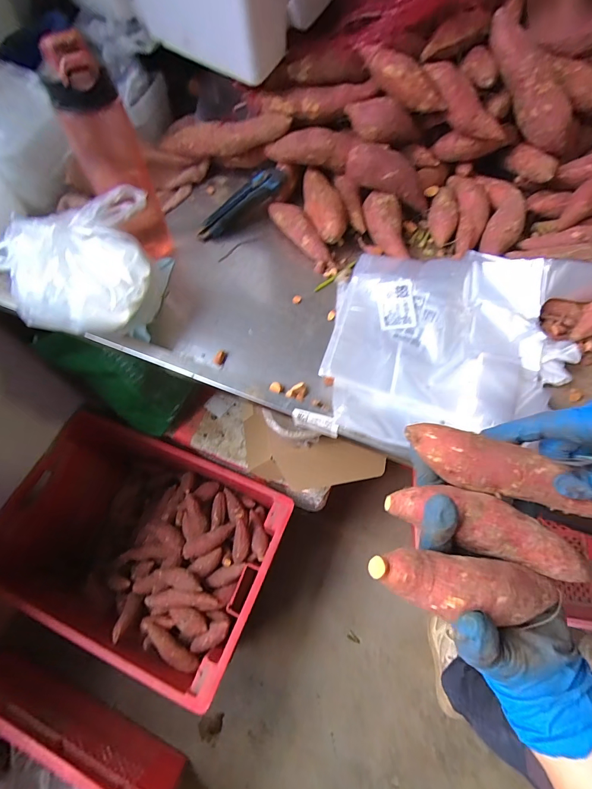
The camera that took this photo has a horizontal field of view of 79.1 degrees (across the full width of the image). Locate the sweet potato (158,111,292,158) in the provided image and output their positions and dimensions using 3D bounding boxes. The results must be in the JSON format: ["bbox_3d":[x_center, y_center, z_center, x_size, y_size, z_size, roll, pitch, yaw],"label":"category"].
[{"bbox_3d":[-0.109,-0.398,0.555,0.218,0.042,0.042,3,62,18],"label":"sweet potato"}]

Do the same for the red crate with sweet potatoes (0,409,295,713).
[{"bbox_3d":[-0.362,0.368,0.907,0.617,0.261,0.428,19,64,11],"label":"red crate with sweet potatoes"}]

